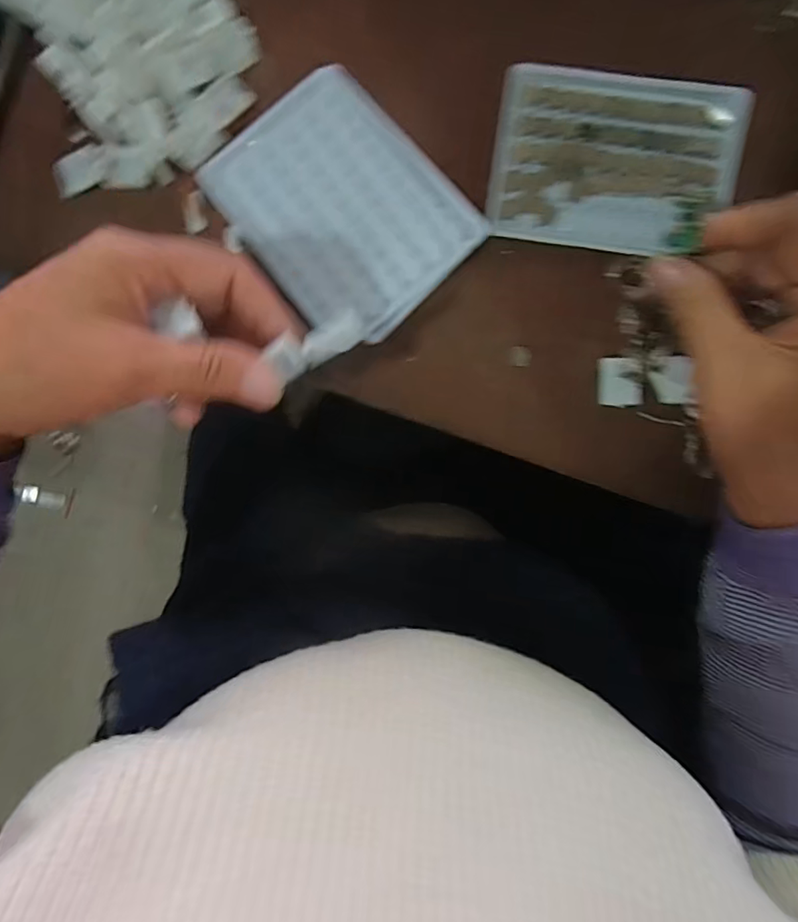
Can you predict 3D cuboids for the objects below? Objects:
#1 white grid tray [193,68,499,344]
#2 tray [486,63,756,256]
[{"bbox_3d":[-0.034,-0.144,0.296,0.111,0.014,0.134,-44,93,9],"label":"white grid tray"},{"bbox_3d":[0.123,-0.170,0.296,0.134,0.011,0.094,8,99,3],"label":"tray"}]

